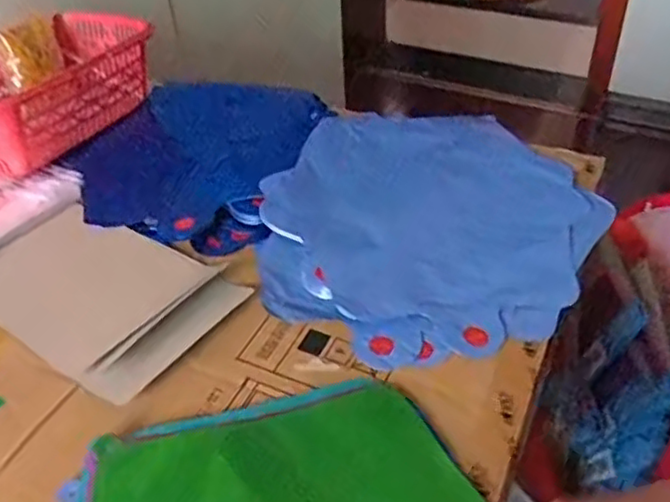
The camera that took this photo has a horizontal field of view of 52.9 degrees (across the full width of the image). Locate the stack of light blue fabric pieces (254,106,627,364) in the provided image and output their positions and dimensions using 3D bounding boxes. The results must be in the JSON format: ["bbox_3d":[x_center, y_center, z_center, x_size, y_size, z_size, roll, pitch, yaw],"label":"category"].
[{"bbox_3d":[0.066,-0.031,0.506,0.237,0.019,0.276,18,45,25],"label":"stack of light blue fabric pieces"}]

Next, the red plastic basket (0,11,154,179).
[{"bbox_3d":[-0.277,-0.152,0.633,0.138,0.069,0.209,15,44,22],"label":"red plastic basket"}]

